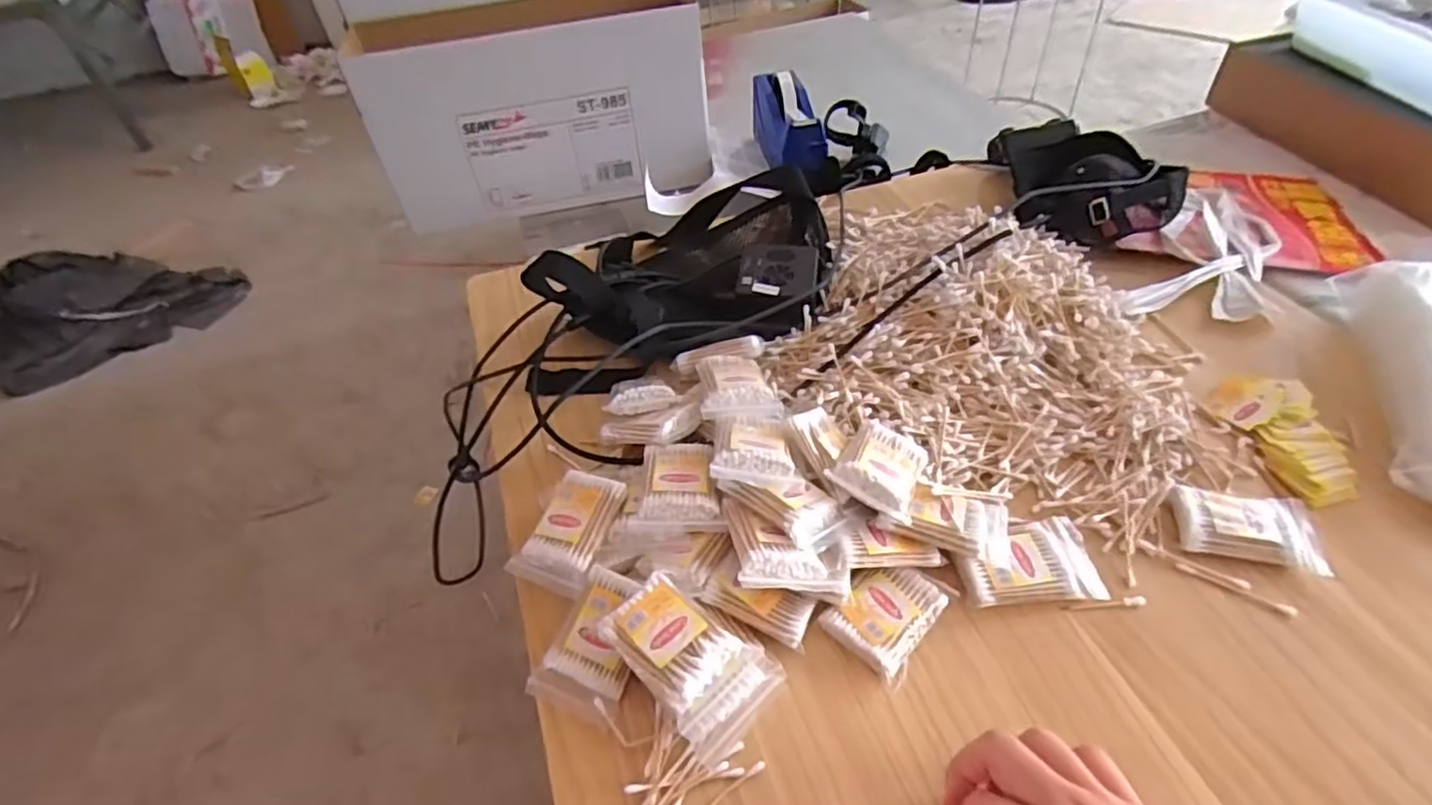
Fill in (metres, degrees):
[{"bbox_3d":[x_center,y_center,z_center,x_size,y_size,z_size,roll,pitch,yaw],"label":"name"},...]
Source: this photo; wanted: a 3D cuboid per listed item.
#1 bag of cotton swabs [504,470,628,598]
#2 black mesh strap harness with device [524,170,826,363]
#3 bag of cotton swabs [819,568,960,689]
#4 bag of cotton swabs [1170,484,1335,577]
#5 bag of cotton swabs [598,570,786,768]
[{"bbox_3d":[-0.107,0.092,0.514,0.062,0.010,0.088,15,62,21],"label":"bag of cotton swabs"},{"bbox_3d":[-0.013,-0.141,0.728,0.259,0.098,0.275,3,47,-3],"label":"black mesh strap harness with device"},{"bbox_3d":[0.119,0.144,0.481,0.060,0.019,0.077,31,56,30],"label":"bag of cotton swabs"},{"bbox_3d":[0.392,0.091,0.512,0.092,0.018,0.060,7,47,11],"label":"bag of cotton swabs"},{"bbox_3d":[-0.017,0.158,0.438,0.103,0.032,0.071,30,55,29],"label":"bag of cotton swabs"}]

